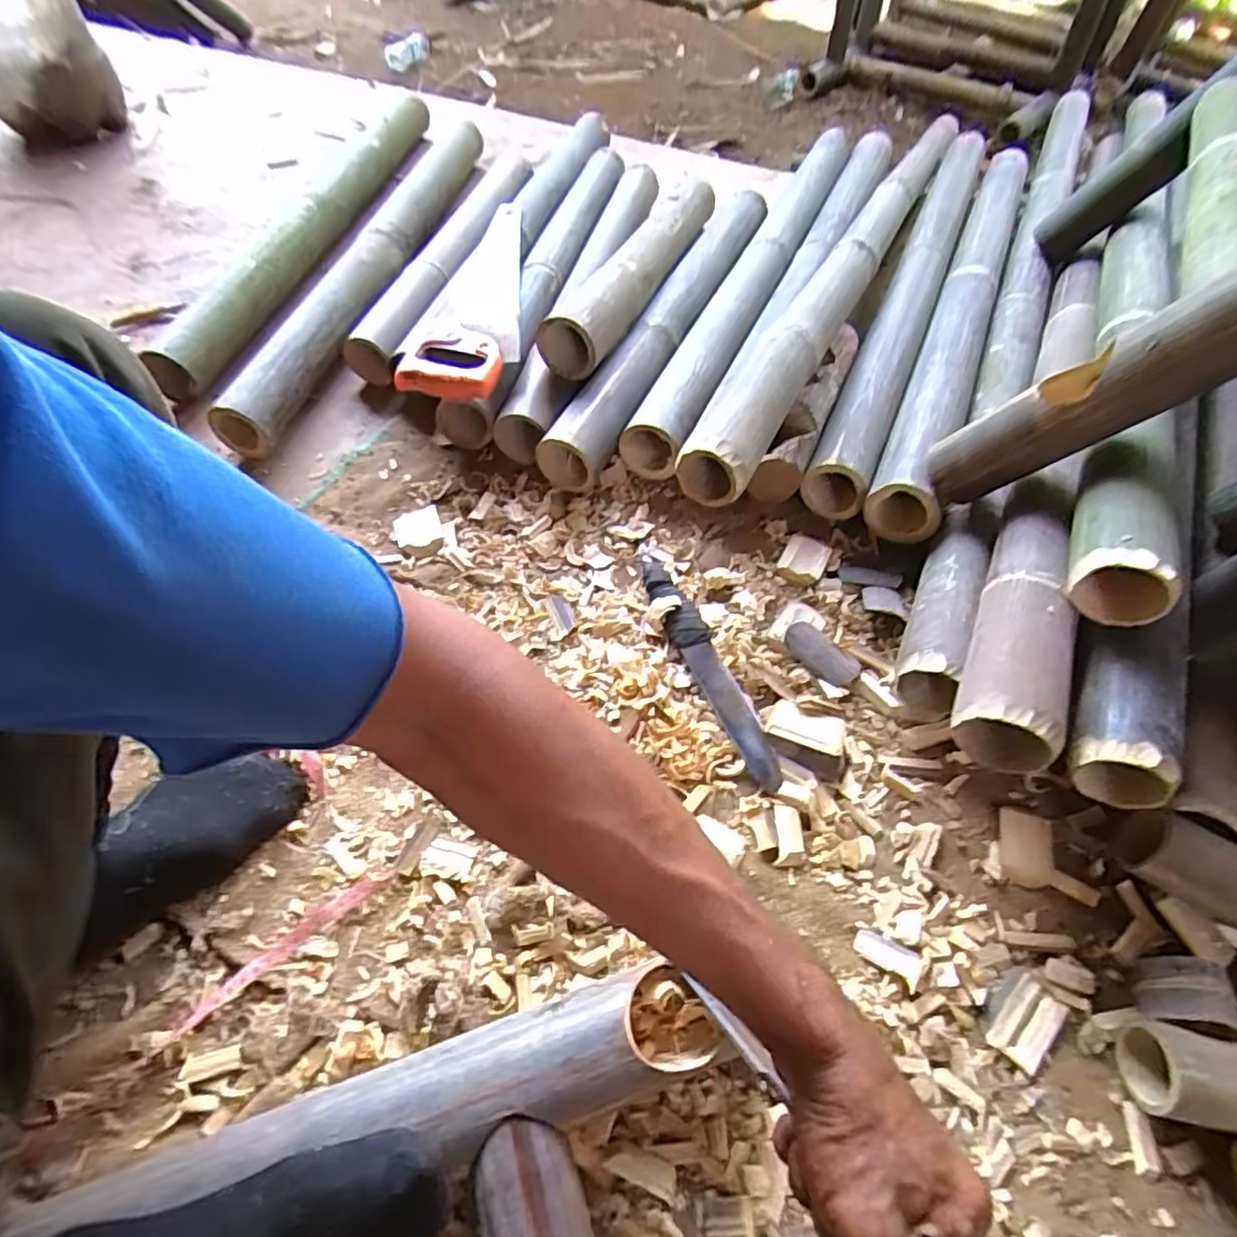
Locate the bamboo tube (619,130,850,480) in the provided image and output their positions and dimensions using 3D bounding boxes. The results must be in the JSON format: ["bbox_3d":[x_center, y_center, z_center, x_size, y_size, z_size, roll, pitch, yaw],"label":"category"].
[{"bbox_3d":[0.214,-0.531,0.976,0.083,0.077,0.888,20,60,13],"label":"bamboo tube"}]

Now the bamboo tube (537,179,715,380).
[{"bbox_3d":[0.041,-0.533,0.908,0.078,0.072,0.559,20,58,13],"label":"bamboo tube"}]

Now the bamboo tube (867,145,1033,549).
[{"bbox_3d":[0.509,-0.488,0.918,0.081,0.065,0.993,21,58,14],"label":"bamboo tube"}]

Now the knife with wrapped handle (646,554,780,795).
[{"bbox_3d":[0.086,0.042,0.620,0.036,0.023,0.260,-22,60,-13],"label":"knife with wrapped handle"}]

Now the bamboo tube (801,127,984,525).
[{"bbox_3d":[0.452,-0.528,0.959,0.073,0.058,1.019,21,60,13],"label":"bamboo tube"}]

